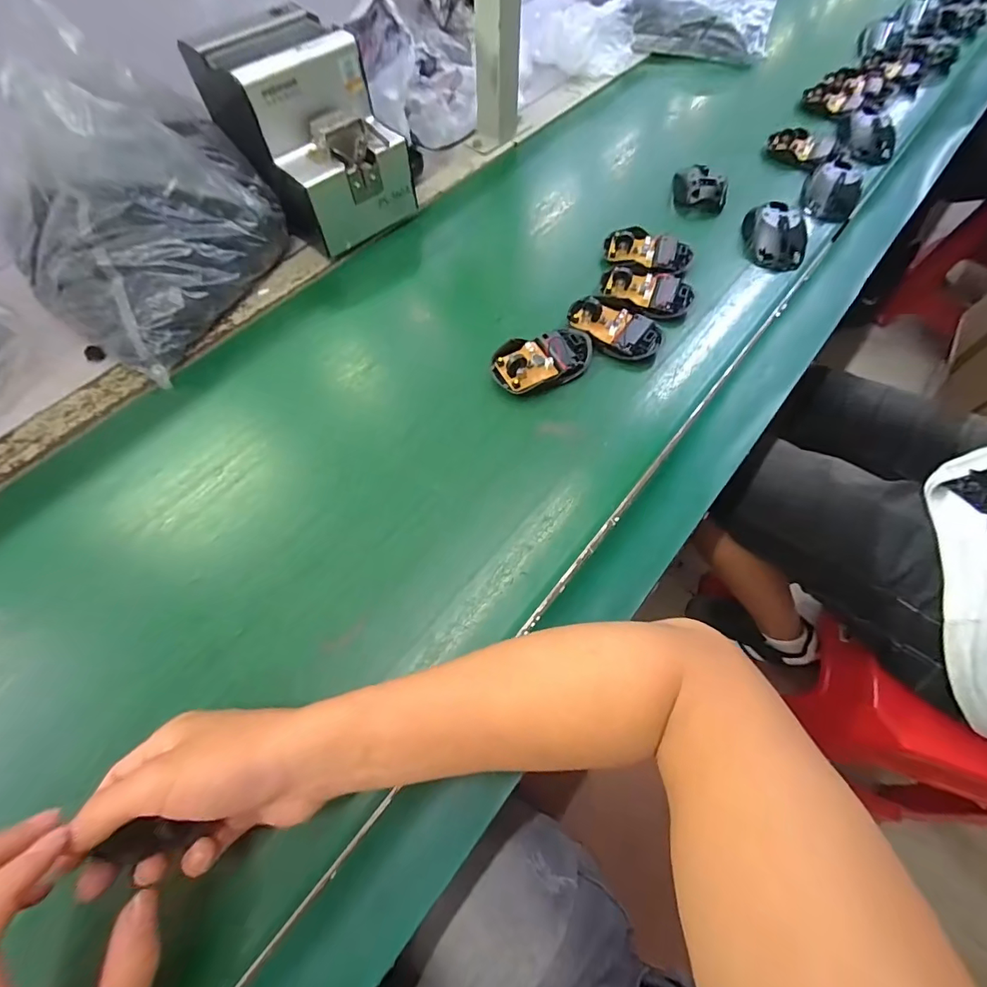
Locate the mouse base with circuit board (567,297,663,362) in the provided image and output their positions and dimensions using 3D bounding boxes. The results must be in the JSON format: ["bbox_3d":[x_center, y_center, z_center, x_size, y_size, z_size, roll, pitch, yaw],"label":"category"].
[{"bbox_3d":[0.116,-0.160,0.440,0.090,0.016,0.050,21,64,9],"label":"mouse base with circuit board"}]

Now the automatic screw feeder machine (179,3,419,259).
[{"bbox_3d":[-0.191,-0.375,0.478,0.139,0.135,0.178,-33,68,-17],"label":"automatic screw feeder machine"}]

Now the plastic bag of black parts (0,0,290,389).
[{"bbox_3d":[-0.309,-0.266,0.411,0.162,0.155,0.244,30,66,13],"label":"plastic bag of black parts"}]

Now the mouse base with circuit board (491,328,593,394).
[{"bbox_3d":[0.045,-0.127,0.424,0.094,0.021,0.057,-26,66,-14],"label":"mouse base with circuit board"}]

